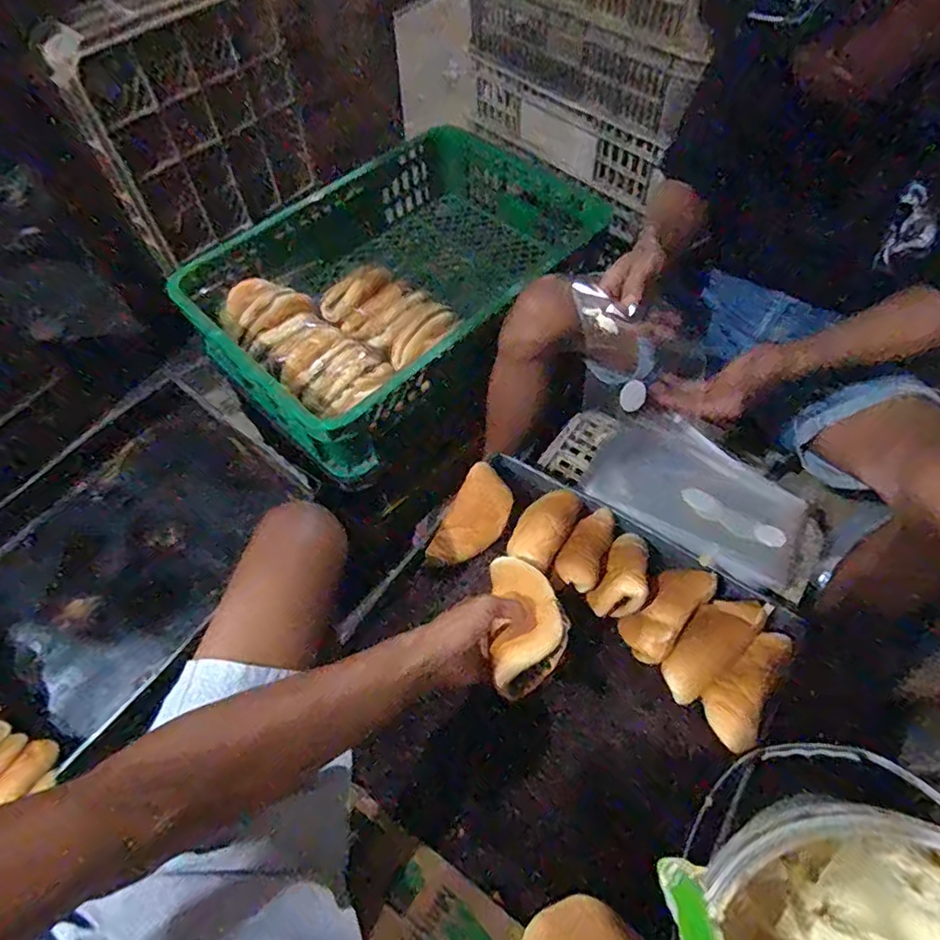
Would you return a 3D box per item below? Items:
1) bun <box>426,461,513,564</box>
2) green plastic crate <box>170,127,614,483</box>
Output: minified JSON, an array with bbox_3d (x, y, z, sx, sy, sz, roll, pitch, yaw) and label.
[{"bbox_3d":[0.005,0.066,0.752,0.074,0.048,0.144,25,61,17],"label":"bun"},{"bbox_3d":[-0.094,-0.337,0.987,0.447,0.167,0.698,38,66,23],"label":"green plastic crate"}]

